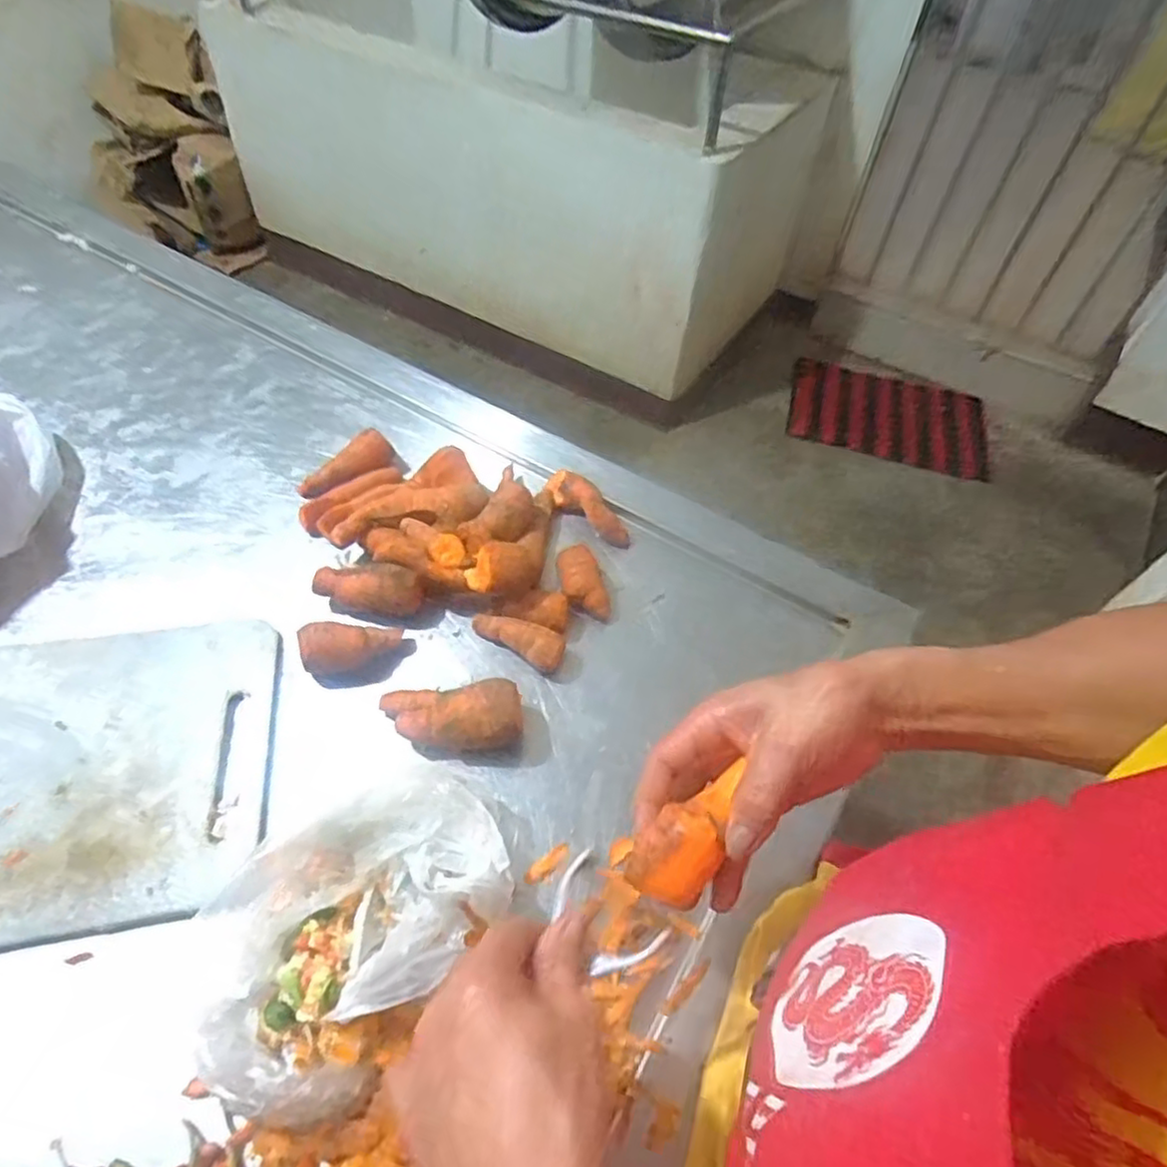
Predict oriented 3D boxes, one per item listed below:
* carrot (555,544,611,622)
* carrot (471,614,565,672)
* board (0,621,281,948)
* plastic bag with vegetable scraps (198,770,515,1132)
[{"bbox_3d":[-0.002,0.001,0.656,0.037,0.035,0.068,-13,55,-14],"label":"carrot"},{"bbox_3d":[-0.058,0.046,0.615,0.089,0.031,0.030,30,56,16],"label":"carrot"},{"bbox_3d":[-0.423,0.144,0.512,0.353,0.010,0.234,-6,53,-9],"label":"board"},{"bbox_3d":[-0.153,0.218,0.457,0.144,0.037,0.208,32,56,17],"label":"plastic bag with vegetable scraps"}]

